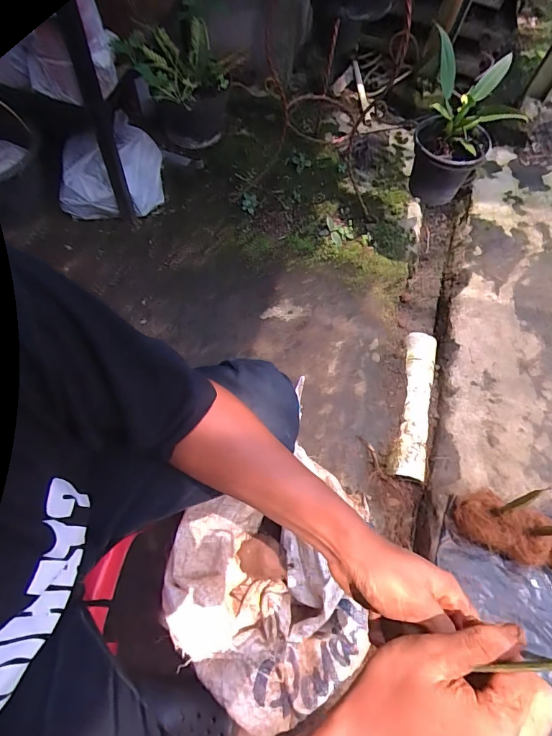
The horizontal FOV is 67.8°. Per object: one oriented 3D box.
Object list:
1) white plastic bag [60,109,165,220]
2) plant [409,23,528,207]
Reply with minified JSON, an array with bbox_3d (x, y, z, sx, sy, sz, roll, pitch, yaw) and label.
[{"bbox_3d":[-0.427,-0.506,1.082,0.144,0.198,0.285,42,68,13],"label":"white plastic bag"},{"bbox_3d":[0.403,-0.522,0.945,0.176,0.257,0.180,12,65,0],"label":"plant"}]

